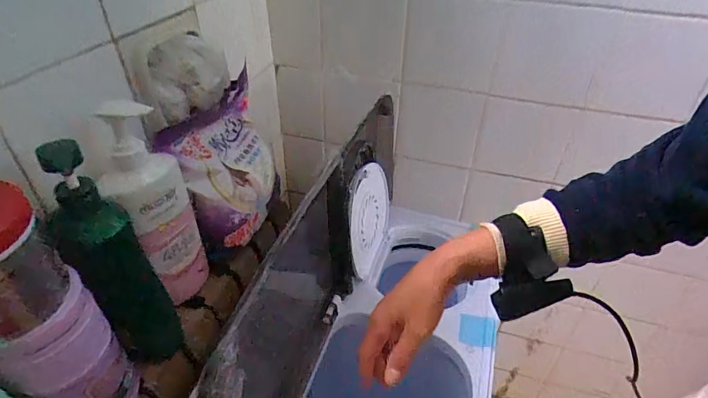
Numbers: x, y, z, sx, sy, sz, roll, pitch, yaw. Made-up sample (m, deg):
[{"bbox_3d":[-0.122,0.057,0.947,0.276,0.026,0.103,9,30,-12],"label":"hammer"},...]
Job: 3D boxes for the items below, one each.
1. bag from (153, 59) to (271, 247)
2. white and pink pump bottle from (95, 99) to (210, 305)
[{"bbox_3d":[-0.177,-0.053,0.621,0.092,0.173,0.196,18,41,19],"label":"bag"},{"bbox_3d":[-0.234,0.011,0.503,0.078,0.252,0.065,-16,39,-19],"label":"white and pink pump bottle"}]

